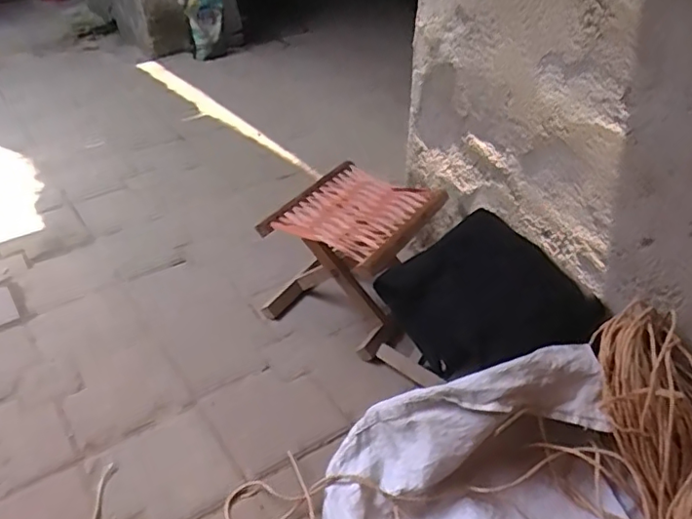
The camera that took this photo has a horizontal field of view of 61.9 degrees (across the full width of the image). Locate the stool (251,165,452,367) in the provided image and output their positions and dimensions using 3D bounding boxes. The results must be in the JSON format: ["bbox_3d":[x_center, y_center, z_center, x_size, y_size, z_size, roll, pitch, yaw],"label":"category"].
[{"bbox_3d":[0.020,-0.010,1.210,0.270,0.232,0.317,20,39,23],"label":"stool"}]

